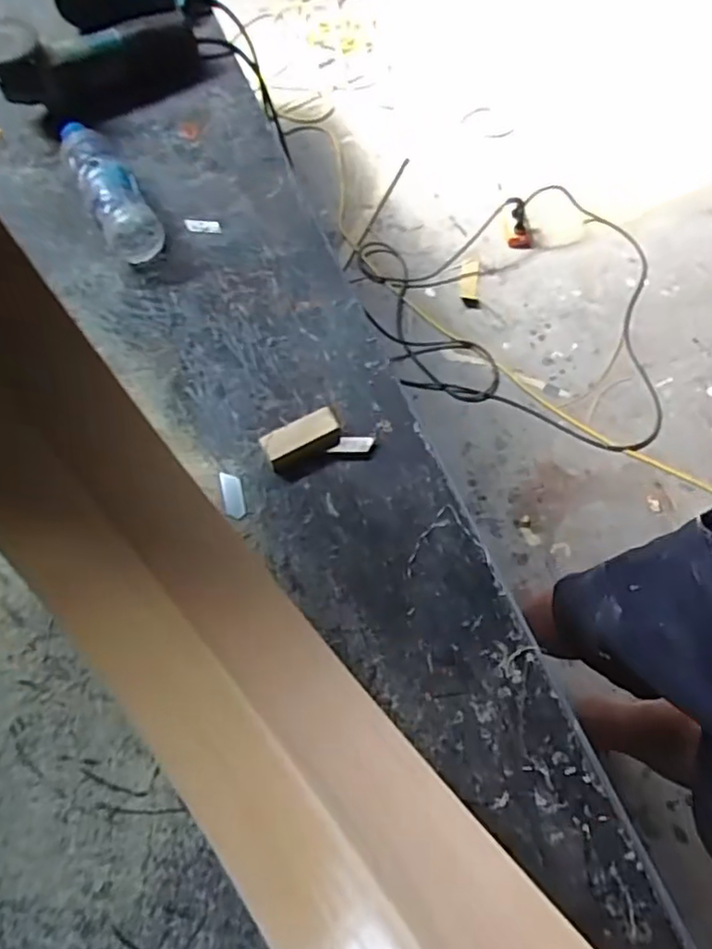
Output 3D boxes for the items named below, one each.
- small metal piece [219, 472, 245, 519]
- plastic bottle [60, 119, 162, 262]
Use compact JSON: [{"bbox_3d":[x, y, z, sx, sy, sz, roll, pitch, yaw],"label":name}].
[{"bbox_3d":[-0.122,0.020,0.634,0.020,0.004,0.049,-11,73,-10],"label":"small metal piece"},{"bbox_3d":[-0.296,-0.342,0.761,0.062,0.064,0.205,-29,69,-13],"label":"plastic bottle"}]

